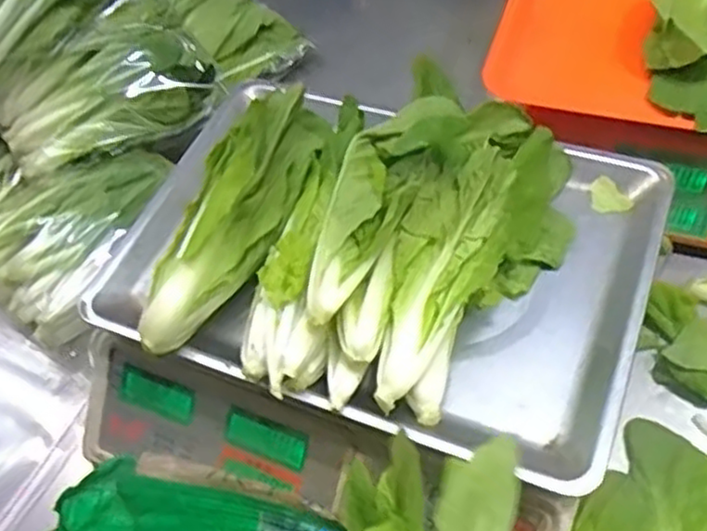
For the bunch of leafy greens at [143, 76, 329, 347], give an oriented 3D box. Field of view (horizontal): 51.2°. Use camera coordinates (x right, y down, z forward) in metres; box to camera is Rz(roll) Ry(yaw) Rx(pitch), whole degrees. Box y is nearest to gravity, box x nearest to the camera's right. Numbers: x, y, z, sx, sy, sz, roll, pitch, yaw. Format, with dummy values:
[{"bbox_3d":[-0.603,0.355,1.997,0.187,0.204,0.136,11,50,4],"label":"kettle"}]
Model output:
[{"bbox_3d":[-0.068,-0.041,0.487,0.069,0.062,0.218,19,60,17],"label":"bunch of leafy greens"}]

